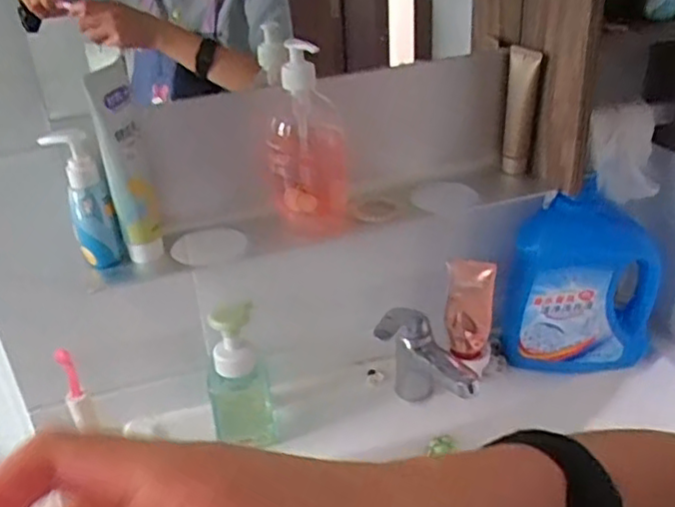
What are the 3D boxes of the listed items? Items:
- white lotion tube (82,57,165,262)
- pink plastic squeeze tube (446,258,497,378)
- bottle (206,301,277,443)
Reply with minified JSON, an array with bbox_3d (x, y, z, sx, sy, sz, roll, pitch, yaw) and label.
[{"bbox_3d":[-0.192,-0.076,0.600,0.040,0.182,0.032,-13,30,-17],"label":"white lotion tube"},{"bbox_3d":[0.166,0.079,0.832,0.057,0.153,0.026,3,30,11],"label":"pink plastic squeeze tube"},{"bbox_3d":[-0.113,0.139,0.751,0.070,0.168,0.054,-9,29,-11],"label":"bottle"}]

